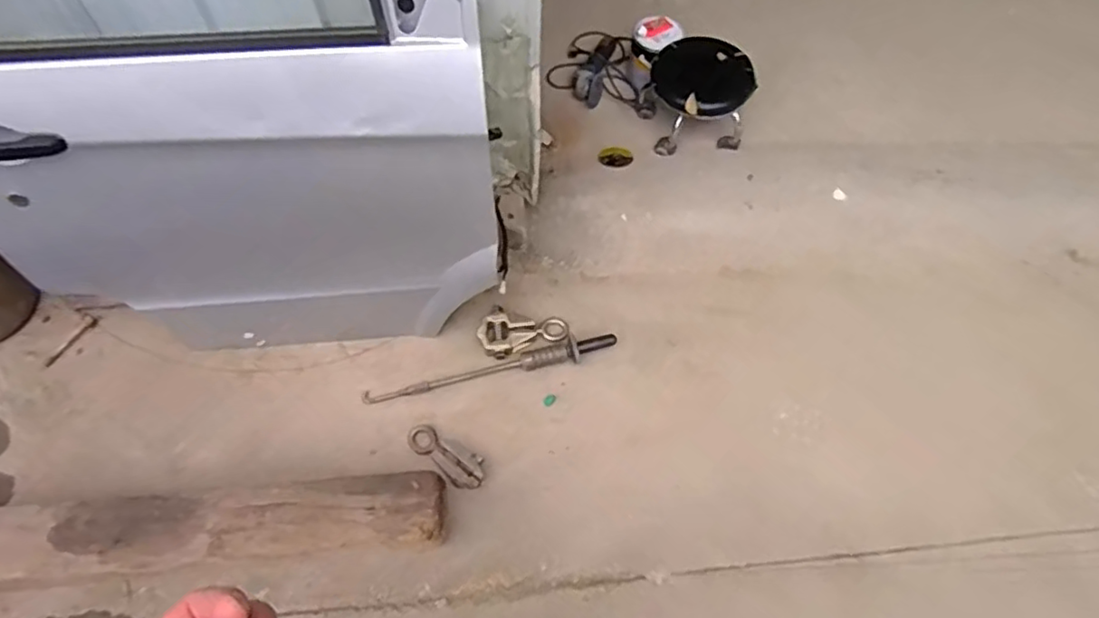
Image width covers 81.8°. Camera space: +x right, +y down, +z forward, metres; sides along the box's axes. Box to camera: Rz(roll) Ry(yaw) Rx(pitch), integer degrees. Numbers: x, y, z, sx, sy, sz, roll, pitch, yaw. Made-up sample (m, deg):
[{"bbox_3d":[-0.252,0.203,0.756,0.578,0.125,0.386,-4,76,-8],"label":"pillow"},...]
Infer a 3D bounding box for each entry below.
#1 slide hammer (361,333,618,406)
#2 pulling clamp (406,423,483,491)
[{"bbox_3d":[-0.134,0.139,1.460,0.585,0.040,0.067,-16,63,-7],"label":"slide hammer"},{"bbox_3d":[-0.224,0.316,1.379,0.194,0.027,0.075,35,68,18],"label":"pulling clamp"}]

